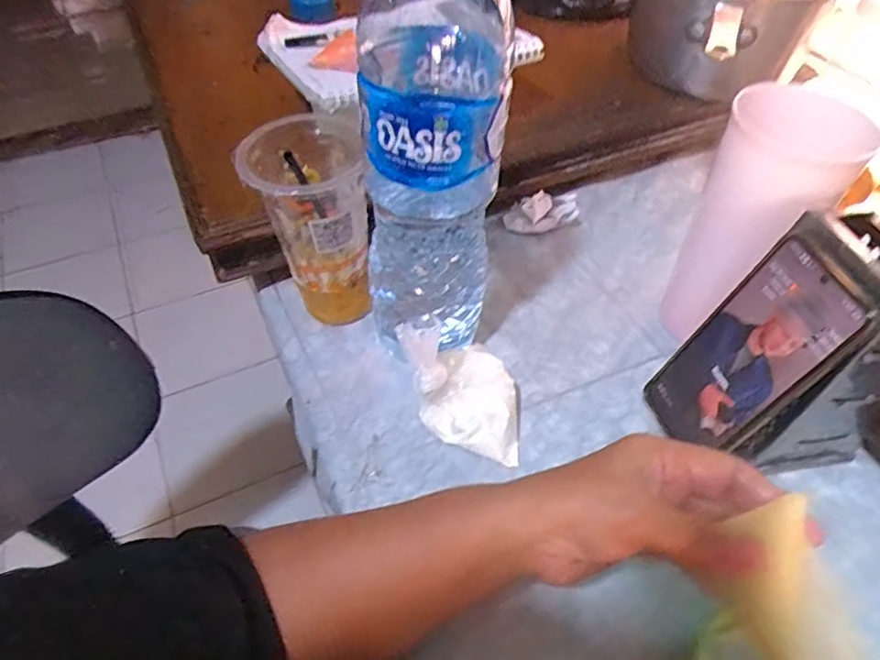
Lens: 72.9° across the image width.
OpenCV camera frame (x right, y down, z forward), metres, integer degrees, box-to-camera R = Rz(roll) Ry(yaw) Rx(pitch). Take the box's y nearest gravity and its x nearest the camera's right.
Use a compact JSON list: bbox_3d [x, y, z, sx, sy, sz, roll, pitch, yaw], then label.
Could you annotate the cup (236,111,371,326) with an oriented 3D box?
[{"bbox_3d":[-0.100,-0.077,0.475,0.080,0.158,0.093,-13,50,-11],"label":"cup"}]

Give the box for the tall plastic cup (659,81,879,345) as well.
[{"bbox_3d":[0.227,-0.068,0.443,0.081,0.194,0.077,27,54,22],"label":"tall plastic cup"}]

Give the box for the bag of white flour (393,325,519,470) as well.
[{"bbox_3d":[0.022,0.044,0.425,0.079,0.079,0.086,-16,51,-13],"label":"bag of white flour"}]

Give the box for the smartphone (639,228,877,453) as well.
[{"bbox_3d":[0.197,0.020,0.391,0.005,0.159,0.077,4,43,-24],"label":"smartphone"}]

